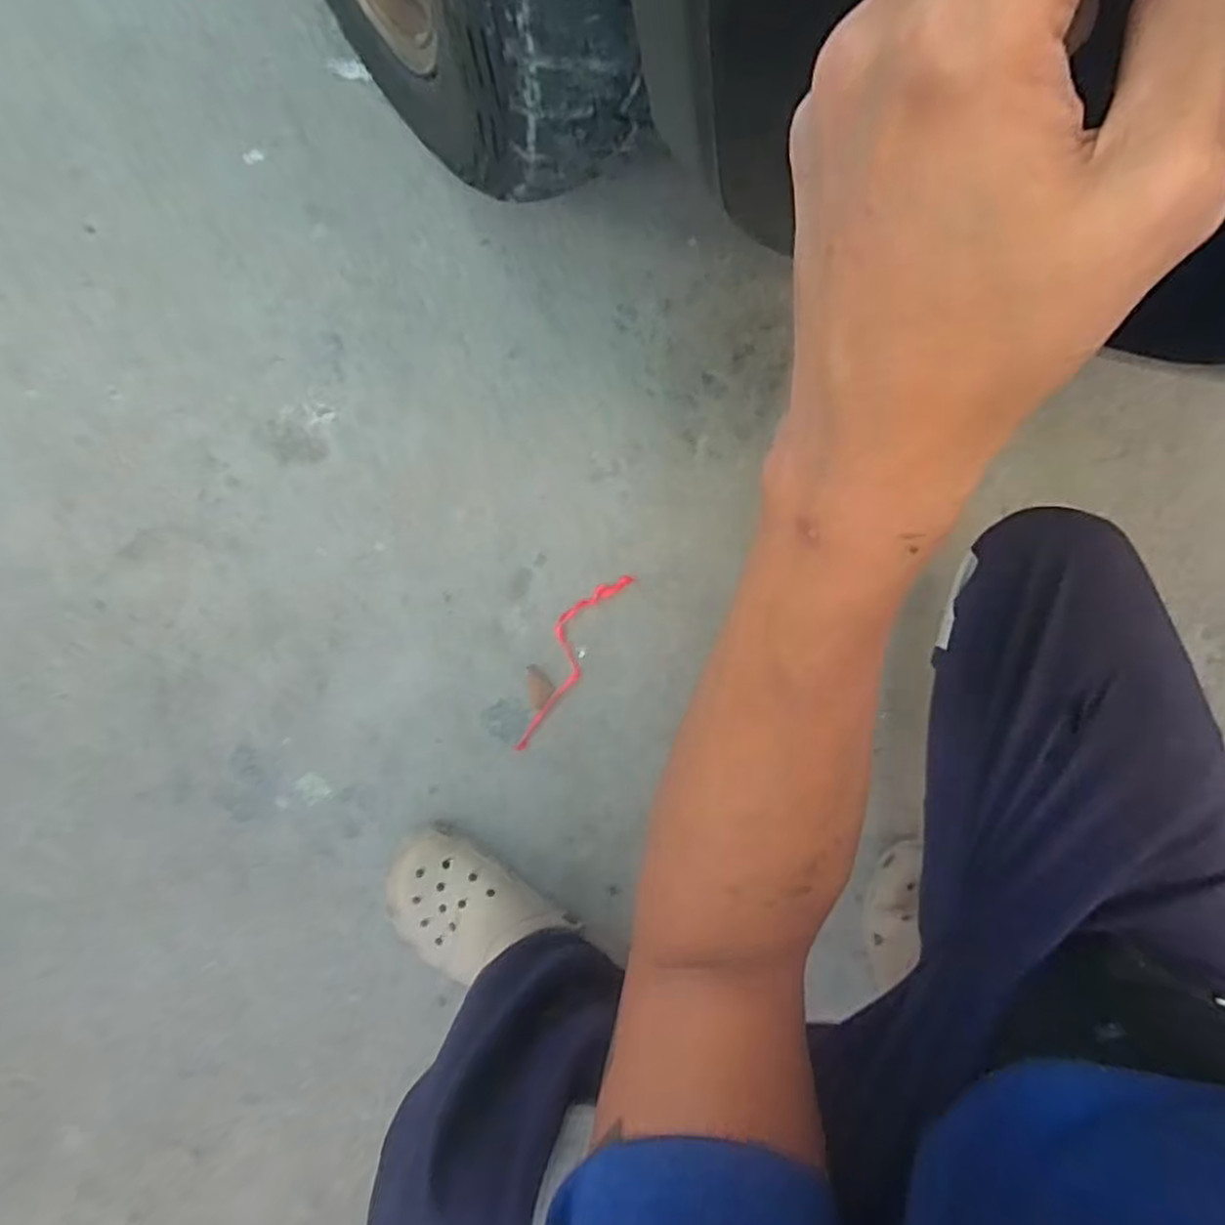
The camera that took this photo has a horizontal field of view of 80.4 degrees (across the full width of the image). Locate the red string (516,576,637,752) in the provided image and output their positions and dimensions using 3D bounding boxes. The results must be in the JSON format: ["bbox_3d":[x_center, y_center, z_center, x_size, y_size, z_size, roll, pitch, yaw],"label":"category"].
[{"bbox_3d":[-0.049,0.045,0.744,0.046,0.008,0.208,30,89,-2],"label":"red string"}]

